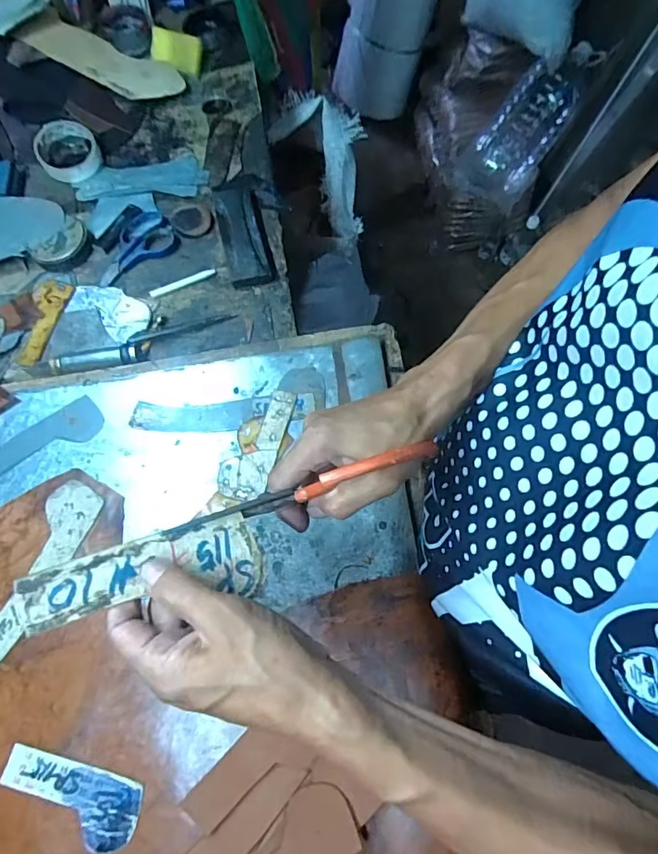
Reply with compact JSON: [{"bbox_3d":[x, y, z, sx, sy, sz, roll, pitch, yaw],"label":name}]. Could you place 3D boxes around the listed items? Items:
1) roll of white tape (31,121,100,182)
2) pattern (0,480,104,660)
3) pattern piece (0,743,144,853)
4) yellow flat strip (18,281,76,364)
[{"bbox_3d":[-0.387,-0.410,0.726,0.086,0.028,0.105,-31,72,-14],"label":"roll of white tape"},{"bbox_3d":[-0.292,0.152,0.477,0.056,0.004,0.207,19,71,10],"label":"pattern"},{"bbox_3d":[-0.218,0.308,0.410,0.122,0.005,0.050,16,70,9],"label":"pattern piece"},{"bbox_3d":[-0.357,-0.132,0.612,0.049,0.010,0.119,10,69,7],"label":"yellow flat strip"}]

